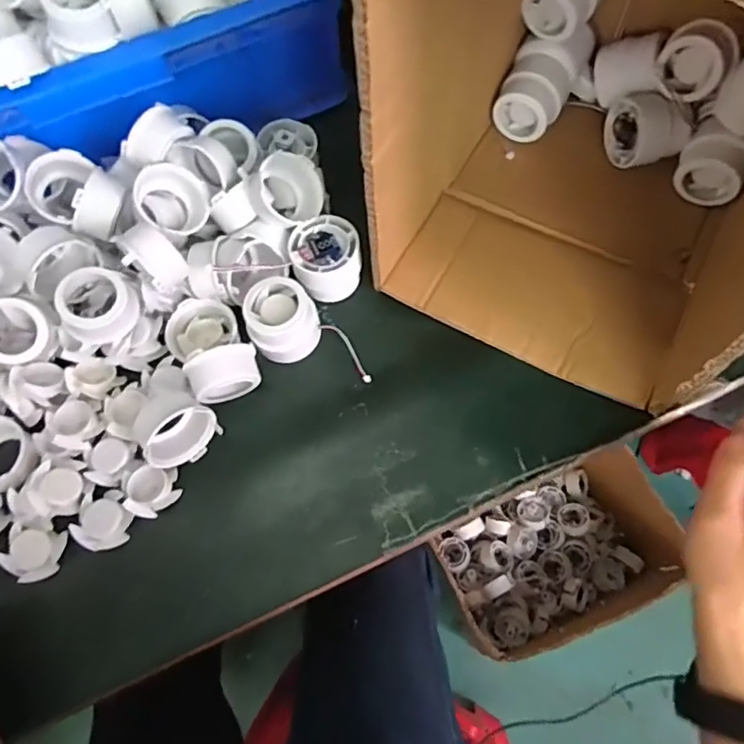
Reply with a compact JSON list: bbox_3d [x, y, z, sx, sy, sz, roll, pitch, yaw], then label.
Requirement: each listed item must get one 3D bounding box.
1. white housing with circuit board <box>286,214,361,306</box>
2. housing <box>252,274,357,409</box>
[{"bbox_3d":[-0.036,-0.089,0.449,0.051,0.051,0.052,-1,69,2],"label":"white housing with circuit board"},{"bbox_3d":[-0.069,-0.038,0.426,0.053,0.040,0.059,-15,69,-4],"label":"housing"}]

